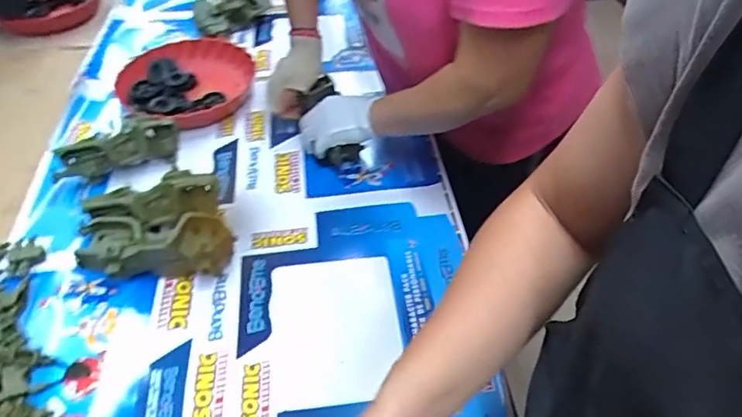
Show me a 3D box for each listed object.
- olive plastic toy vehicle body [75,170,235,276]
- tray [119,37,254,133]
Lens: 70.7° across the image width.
[{"bbox_3d":[-0.285,0.030,0.695,0.191,0.078,0.157,-12,47,-8],"label":"olive plastic toy vehicle body"},{"bbox_3d":[-0.325,-0.223,0.955,0.228,0.064,0.228,0,46,0],"label":"tray"}]

